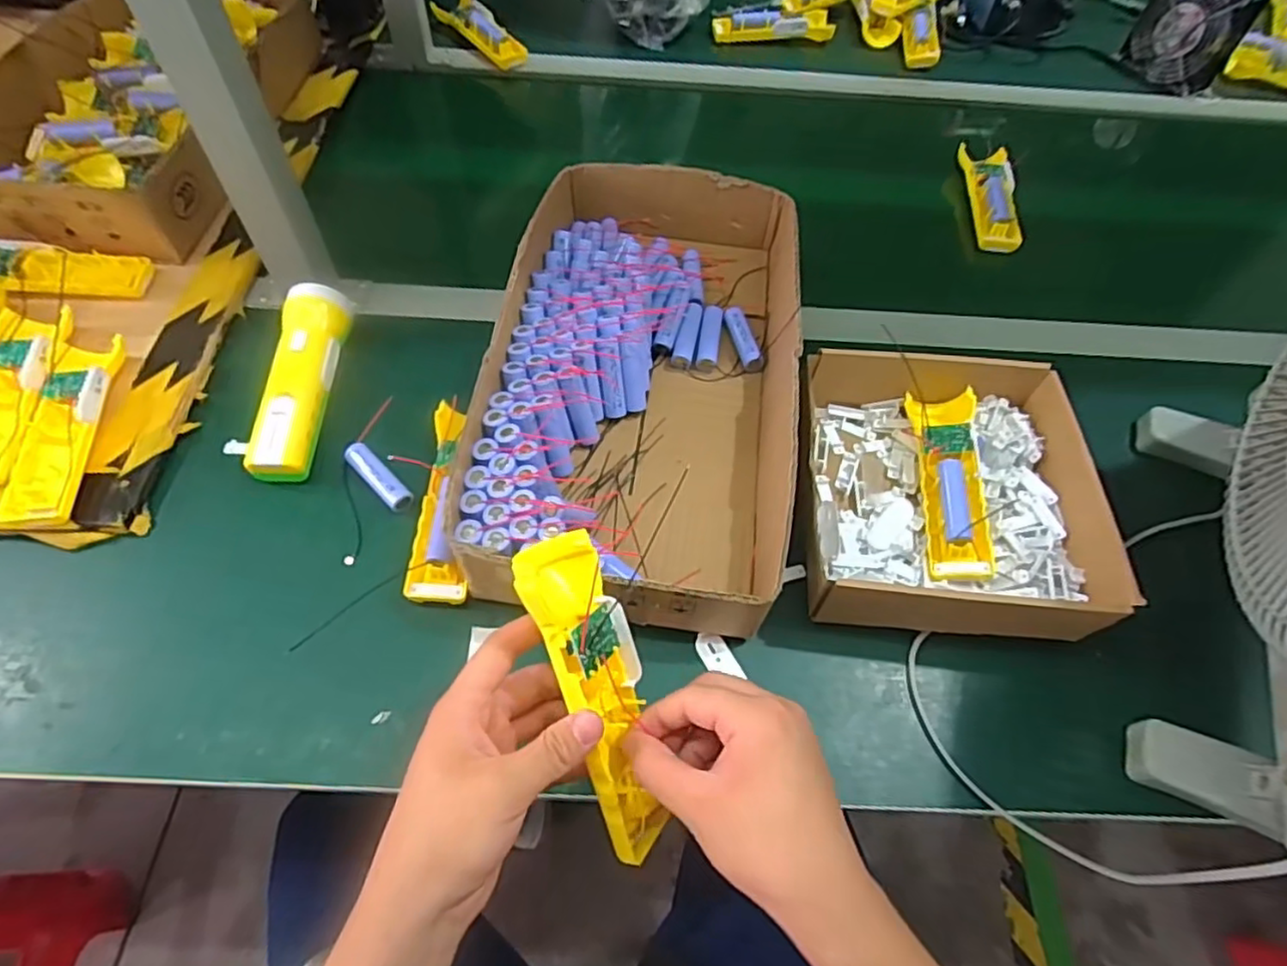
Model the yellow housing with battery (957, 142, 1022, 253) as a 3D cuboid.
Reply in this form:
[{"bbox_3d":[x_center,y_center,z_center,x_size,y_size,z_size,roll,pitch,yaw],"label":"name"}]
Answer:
[{"bbox_3d":[0.385,-0.317,0.743,0.050,0.026,0.148,5,58,0],"label":"yellow housing with battery"}]

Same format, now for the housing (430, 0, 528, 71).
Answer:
[{"bbox_3d":[-0.216,-0.599,0.881,0.045,0.032,0.161,-33,65,-21],"label":"housing"}]

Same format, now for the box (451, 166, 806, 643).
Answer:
[{"bbox_3d":[0.003,-0.097,0.553,0.229,0.078,0.419,8,58,2],"label":"box"}]

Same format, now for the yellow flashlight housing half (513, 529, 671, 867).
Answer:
[{"bbox_3d":[-0.023,0.107,0.337,0.042,0.033,0.163,-18,92,-14],"label":"yellow flashlight housing half"}]

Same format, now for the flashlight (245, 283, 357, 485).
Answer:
[{"bbox_3d":[-0.279,-0.086,0.551,0.051,0.043,0.185,1,58,-3],"label":"flashlight"}]

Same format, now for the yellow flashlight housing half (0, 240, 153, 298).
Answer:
[{"bbox_3d":[-0.530,-0.186,0.597,0.157,0.032,0.051,5,58,0],"label":"yellow flashlight housing half"}]

